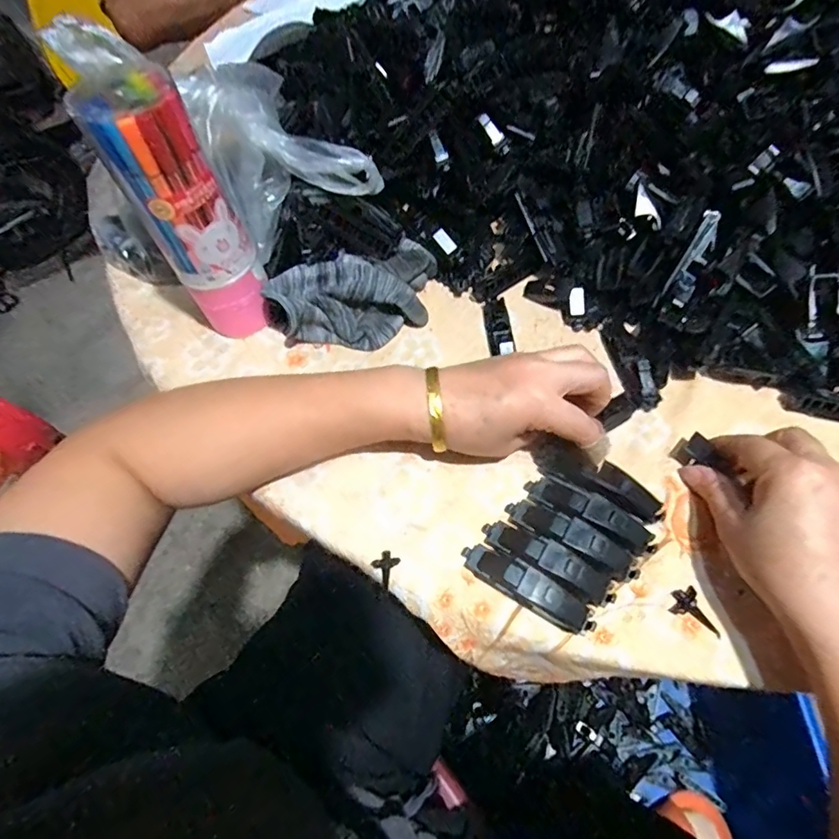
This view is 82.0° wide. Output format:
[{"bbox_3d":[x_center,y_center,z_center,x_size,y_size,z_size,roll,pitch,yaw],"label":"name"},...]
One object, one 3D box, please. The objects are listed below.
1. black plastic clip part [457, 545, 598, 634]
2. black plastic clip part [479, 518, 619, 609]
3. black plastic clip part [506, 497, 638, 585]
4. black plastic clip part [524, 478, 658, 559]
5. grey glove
[{"bbox_3d":[0.063,0.098,0.283,0.081,0.022,0.018,27,67,17],"label":"black plastic clip part"},{"bbox_3d":[0.077,0.085,0.290,0.082,0.022,0.021,26,66,17],"label":"black plastic clip part"},{"bbox_3d":[0.093,0.073,0.297,0.082,0.023,0.019,27,67,17],"label":"black plastic clip part"},{"bbox_3d":[0.107,0.059,0.301,0.082,0.021,0.020,27,67,17],"label":"black plastic clip part"},{"bbox_3d":[-0.047,-0.100,0.384,0.140,0.044,0.075,-29,64,-11],"label":"grey glove"}]

